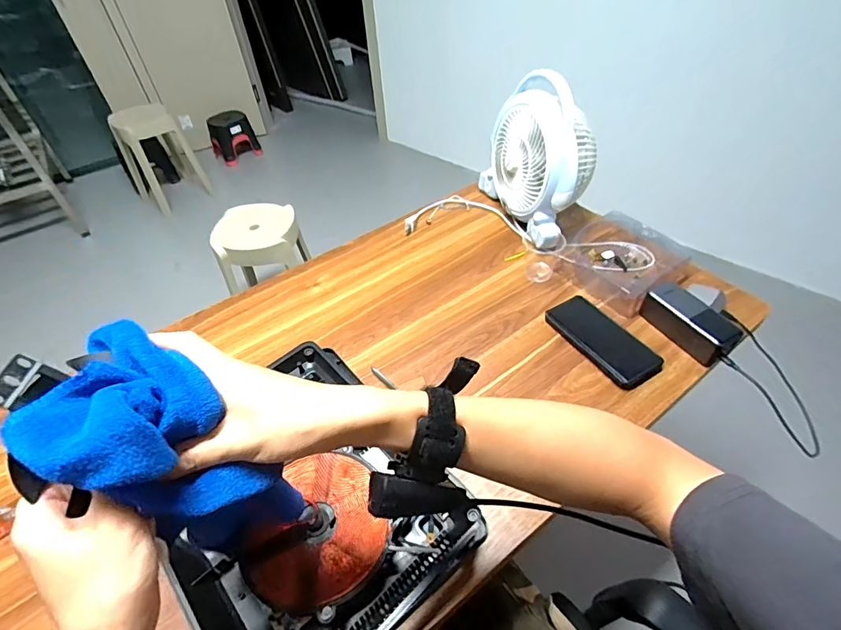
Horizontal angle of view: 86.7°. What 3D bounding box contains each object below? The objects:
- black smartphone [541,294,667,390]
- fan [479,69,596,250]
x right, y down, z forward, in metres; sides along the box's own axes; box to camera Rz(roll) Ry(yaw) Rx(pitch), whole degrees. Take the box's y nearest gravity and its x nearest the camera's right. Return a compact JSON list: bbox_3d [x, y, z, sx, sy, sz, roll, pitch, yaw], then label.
[{"bbox_3d":[0.270,0.033,0.666,0.083,0.019,0.171,-24,49,-17],"label":"black smartphone"},{"bbox_3d":[0.219,-0.292,0.817,0.119,0.237,0.279,-19,48,-12],"label":"fan"}]

